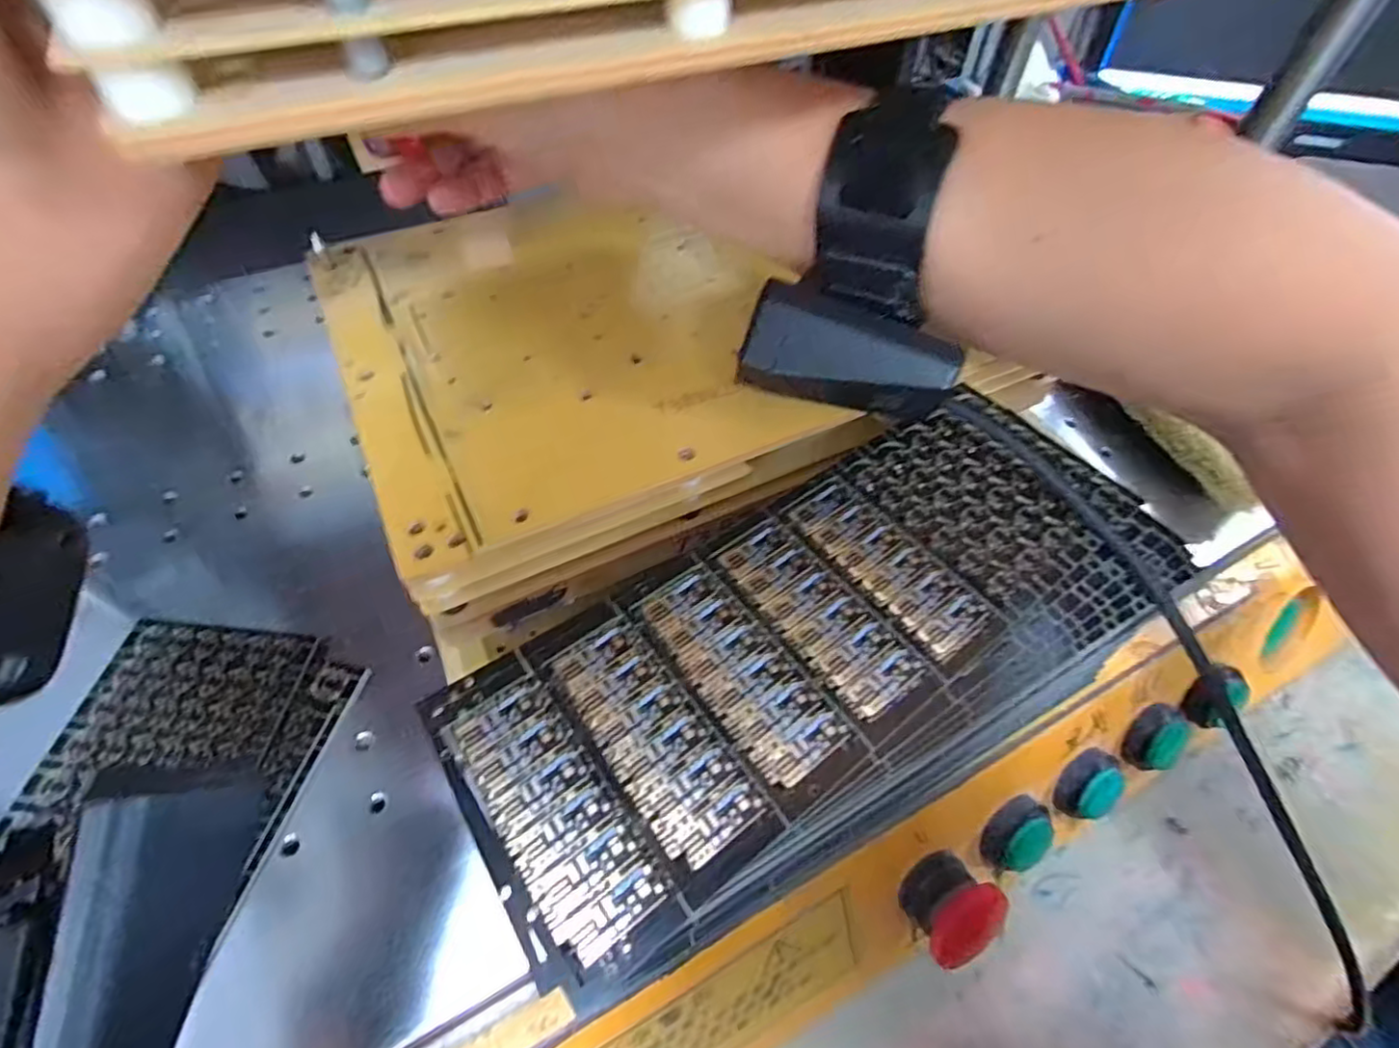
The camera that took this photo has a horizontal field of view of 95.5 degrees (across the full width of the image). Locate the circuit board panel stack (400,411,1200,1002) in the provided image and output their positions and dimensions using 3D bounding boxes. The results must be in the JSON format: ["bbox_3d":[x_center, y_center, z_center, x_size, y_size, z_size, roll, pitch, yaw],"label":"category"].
[{"bbox_3d":[0.043,0.028,0.193,0.226,0.022,0.088,-26,59,-19],"label":"circuit board panel stack"}]

